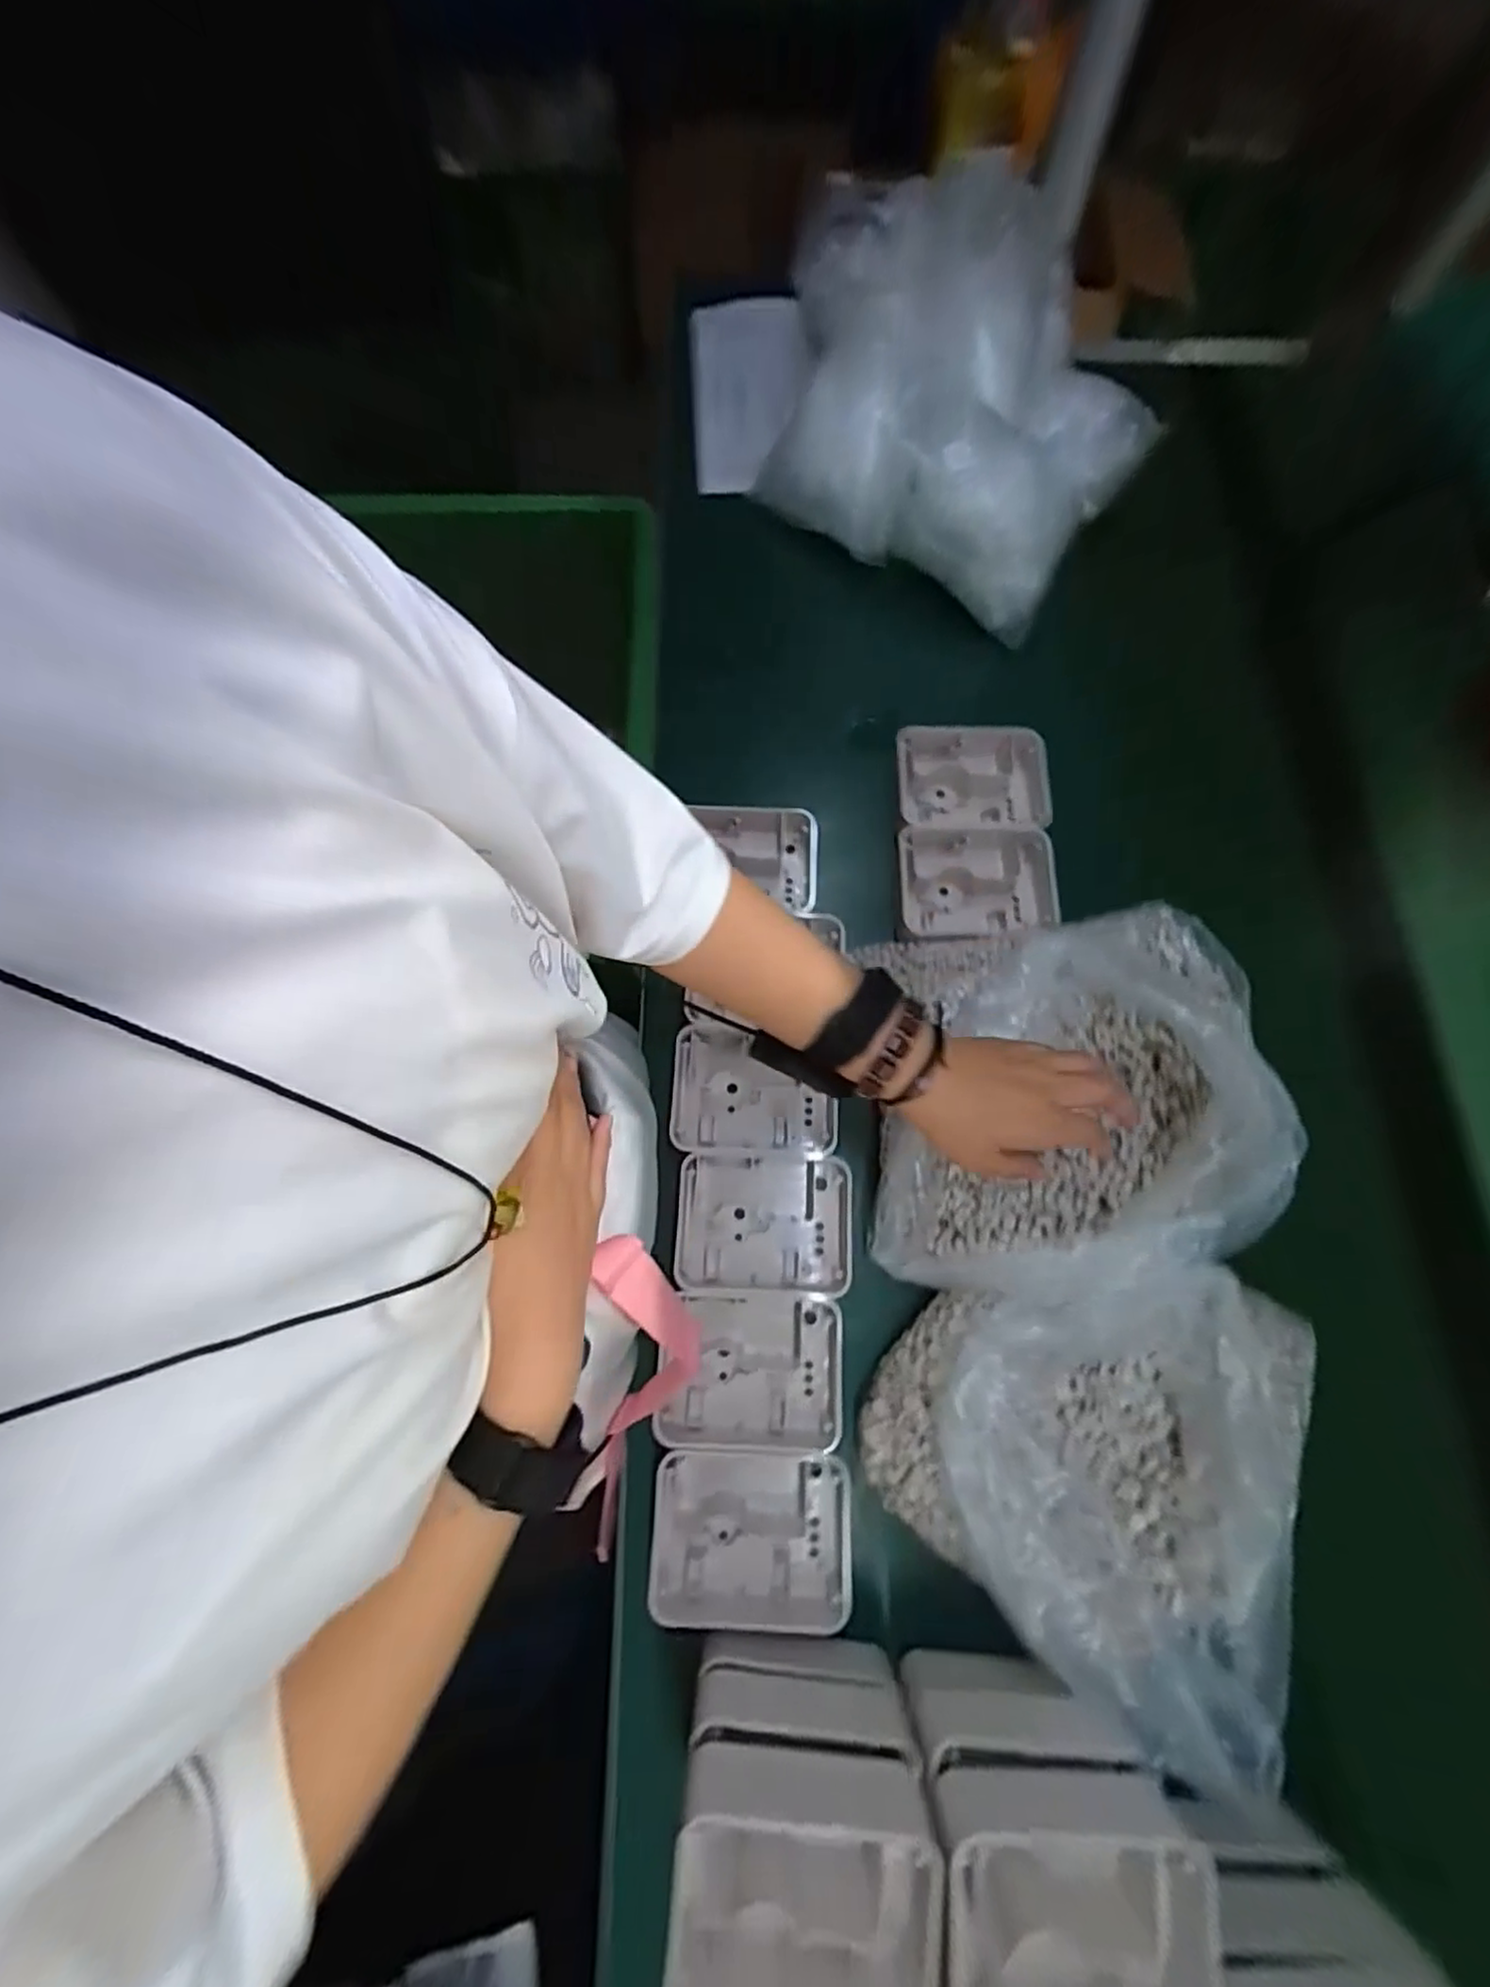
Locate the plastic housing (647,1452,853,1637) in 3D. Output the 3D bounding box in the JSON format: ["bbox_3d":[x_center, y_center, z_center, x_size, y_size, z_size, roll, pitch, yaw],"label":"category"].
[{"bbox_3d":[0.005,0.369,0.479,0.135,0.041,0.097,3,74,2],"label":"plastic housing"}]

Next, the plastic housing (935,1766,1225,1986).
[{"bbox_3d":[0.173,0.468,0.349,0.140,0.038,0.104,-2,74,0],"label":"plastic housing"}]

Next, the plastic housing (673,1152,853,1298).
[{"bbox_3d":[0.015,0.175,0.538,0.131,0.040,0.100,1,74,1],"label":"plastic housing"}]

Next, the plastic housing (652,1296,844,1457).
[{"bbox_3d":[0.004,0.271,0.507,0.127,0.035,0.103,1,74,1],"label":"plastic housing"}]

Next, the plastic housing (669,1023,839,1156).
[{"bbox_3d":[0.007,0.080,0.565,0.129,0.033,0.099,2,74,1],"label":"plastic housing"}]

